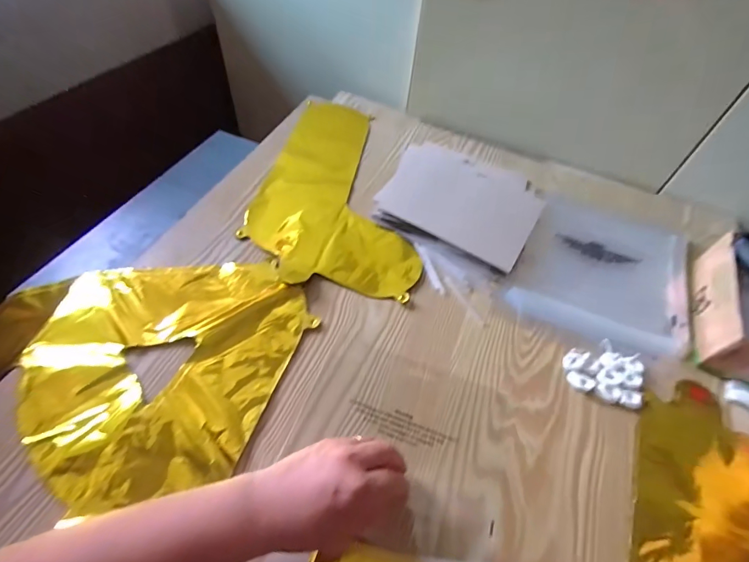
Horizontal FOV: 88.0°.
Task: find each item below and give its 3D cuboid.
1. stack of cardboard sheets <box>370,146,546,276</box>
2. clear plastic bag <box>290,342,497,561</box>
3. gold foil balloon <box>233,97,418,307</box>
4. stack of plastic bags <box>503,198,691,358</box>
[{"bbox_3d":[0.124,-0.118,0.567,0.217,0.027,0.186,27,55,15],"label":"stack of cardboard sheets"},{"bbox_3d":[0.028,0.159,0.380,0.186,0.005,0.174,17,53,7],"label":"clear plastic bag"},{"bbox_3d":[-0.050,-0.150,0.590,0.232,0.014,0.391,6,52,0],"label":"gold foil balloon"},{"bbox_3d":[0.313,-0.021,0.530,0.219,0.015,0.240,22,54,11],"label":"stack of plastic bags"}]

